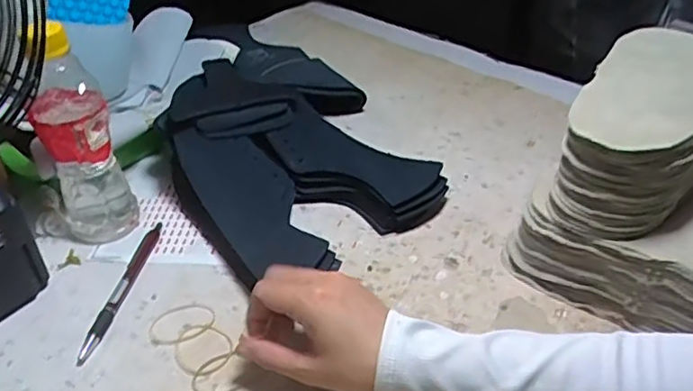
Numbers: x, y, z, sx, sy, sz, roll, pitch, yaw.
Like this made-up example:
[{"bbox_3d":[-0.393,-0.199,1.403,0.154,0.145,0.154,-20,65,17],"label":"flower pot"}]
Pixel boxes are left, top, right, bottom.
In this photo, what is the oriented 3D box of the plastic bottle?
[{"bbox_3d":[-0.214,-0.045,0.503,0.058,0.196,0.059,-18,41,-20],"label":"plastic bottle"}]

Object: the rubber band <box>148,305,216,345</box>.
[{"bbox_3d":[-0.125,0.096,0.476,0.050,0.004,0.035,-18,41,-19],"label":"rubber band"}]

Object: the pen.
[{"bbox_3d":[-0.179,0.071,0.505,0.013,0.008,0.149,4,39,8],"label":"pen"}]

